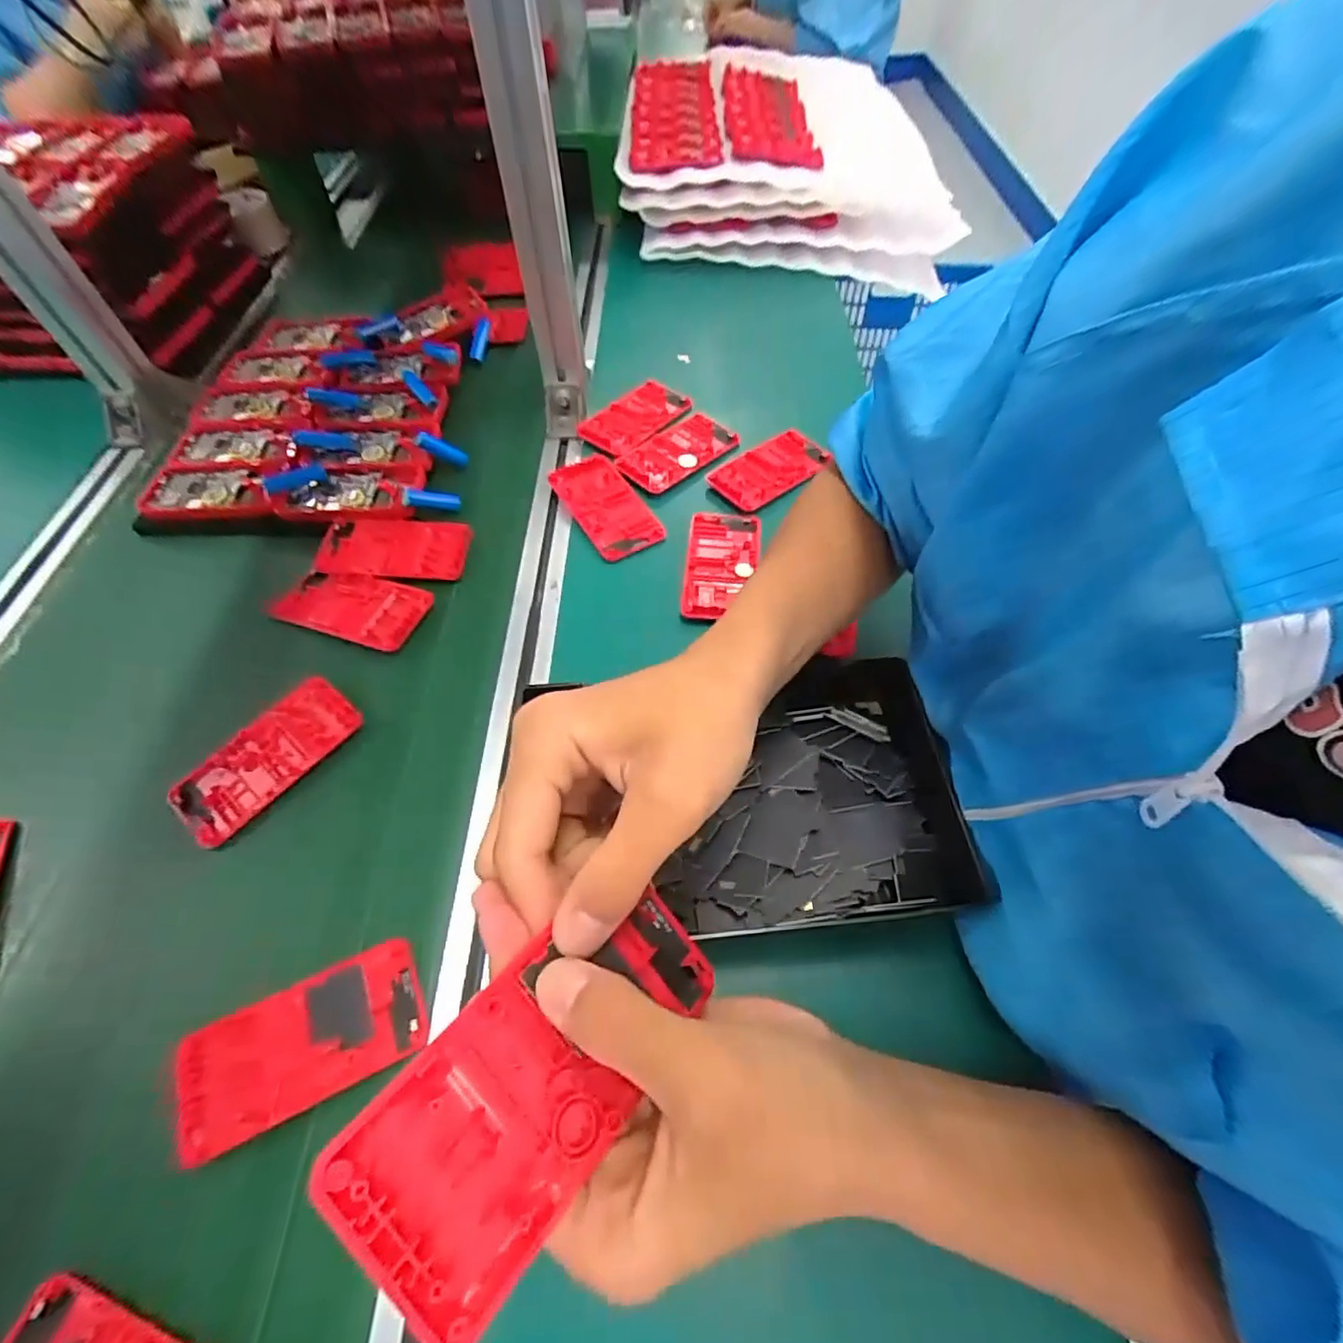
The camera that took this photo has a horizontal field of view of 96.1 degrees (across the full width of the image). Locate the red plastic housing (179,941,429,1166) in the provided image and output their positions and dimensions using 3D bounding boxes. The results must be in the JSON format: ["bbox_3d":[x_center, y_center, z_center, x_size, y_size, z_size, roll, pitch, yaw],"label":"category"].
[{"bbox_3d":[-0.199,0.201,0.327,0.121,0.012,0.062,-23,59,-13],"label":"red plastic housing"}]

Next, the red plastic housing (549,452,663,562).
[{"bbox_3d":[-0.060,-0.155,0.549,0.061,0.009,0.123,-28,61,-16],"label":"red plastic housing"}]

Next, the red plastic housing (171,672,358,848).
[{"bbox_3d":[-0.281,0.059,0.422,0.060,0.011,0.121,32,63,20],"label":"red plastic housing"}]

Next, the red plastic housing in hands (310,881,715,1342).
[{"bbox_3d":[-0.036,0.120,0.186,0.060,0.013,0.120,52,50,1],"label":"red plastic housing in hands"}]

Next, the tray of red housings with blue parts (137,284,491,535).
[{"bbox_3d":[-0.344,-0.280,0.619,0.275,0.023,0.338,-3,57,0],"label":"tray of red housings with blue parts"}]

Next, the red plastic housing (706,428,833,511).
[{"bbox_3d":[0.094,-0.195,0.574,0.117,0.006,0.063,-36,63,-20],"label":"red plastic housing"}]

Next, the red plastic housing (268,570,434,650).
[{"bbox_3d":[-0.259,-0.054,0.492,0.112,0.012,0.059,14,59,10],"label":"red plastic housing"}]

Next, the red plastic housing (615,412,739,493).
[{"bbox_3d":[0.005,-0.214,0.588,0.067,0.014,0.117,39,66,23],"label":"red plastic housing"}]

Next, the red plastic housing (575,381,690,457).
[{"bbox_3d":[-0.039,-0.262,0.619,0.067,0.016,0.120,36,65,22],"label":"red plastic housing"}]

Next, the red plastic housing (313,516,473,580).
[{"bbox_3d":[-0.238,-0.105,0.522,0.120,0.019,0.066,-3,57,-1],"label":"red plastic housing"}]

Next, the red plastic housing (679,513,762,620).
[{"bbox_3d":[0.043,-0.092,0.510,0.060,0.008,0.117,4,57,4],"label":"red plastic housing"}]

